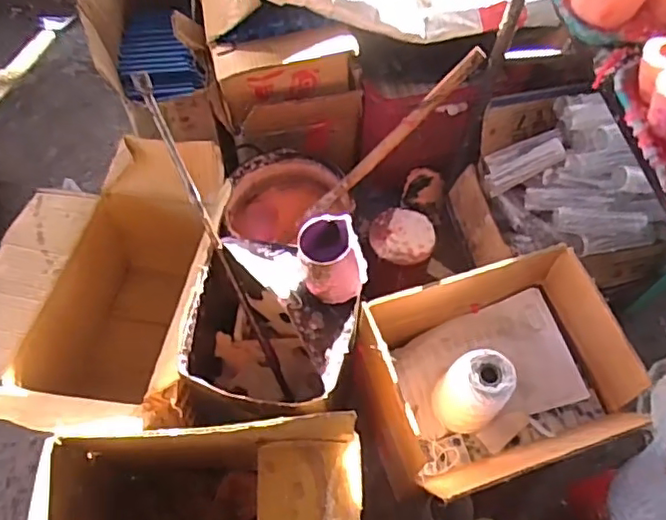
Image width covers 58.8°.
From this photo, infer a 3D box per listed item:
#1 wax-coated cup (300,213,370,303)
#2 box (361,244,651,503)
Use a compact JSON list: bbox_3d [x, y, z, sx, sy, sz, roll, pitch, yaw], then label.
[{"bbox_3d":[0.001,0.001,0.843,0.089,0.100,0.084,0,58,-1],"label":"wax-coated cup"},{"bbox_3d":[0.252,0.178,0.912,0.356,0.182,0.285,-16,60,-11],"label":"box"}]

